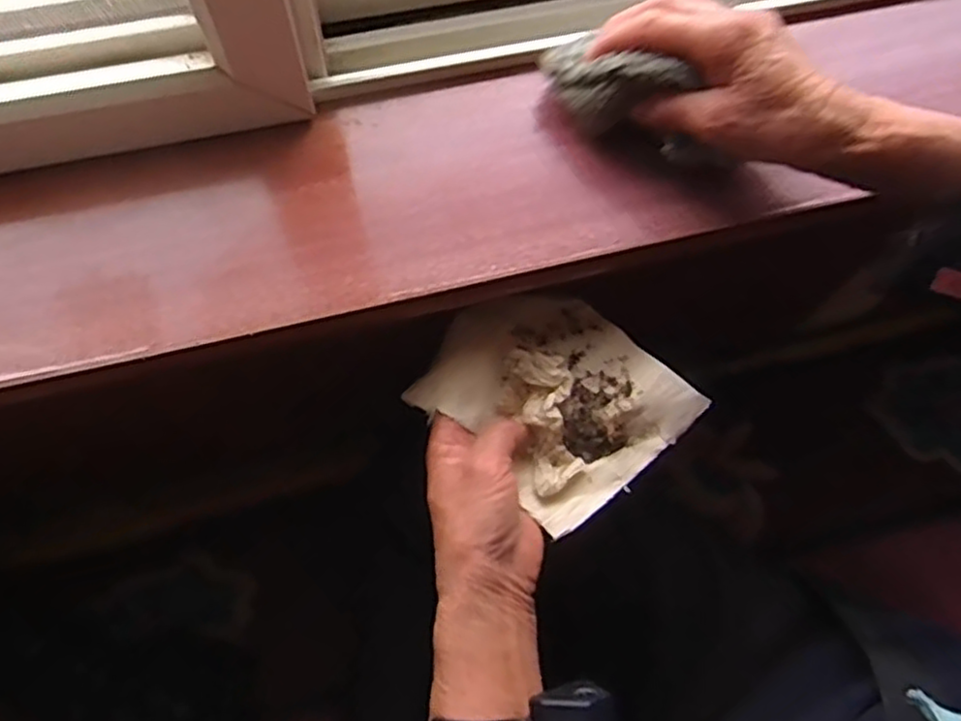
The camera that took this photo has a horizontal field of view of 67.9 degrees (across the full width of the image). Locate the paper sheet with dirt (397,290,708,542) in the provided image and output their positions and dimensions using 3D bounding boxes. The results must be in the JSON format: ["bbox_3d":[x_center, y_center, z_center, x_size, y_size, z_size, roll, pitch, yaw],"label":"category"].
[{"bbox_3d":[0.041,0.018,0.400,0.109,0.026,0.127,-39,75,-16],"label":"paper sheet with dirt"}]

